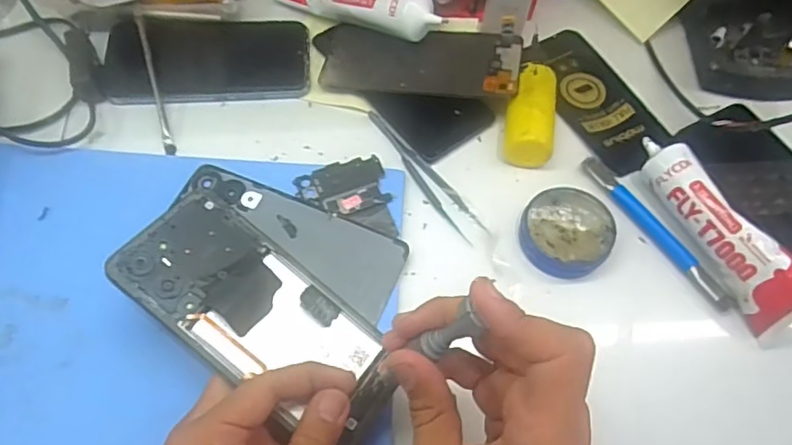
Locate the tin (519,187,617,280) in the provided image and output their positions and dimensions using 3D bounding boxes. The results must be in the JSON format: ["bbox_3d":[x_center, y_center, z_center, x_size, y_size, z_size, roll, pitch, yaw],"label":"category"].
[{"bbox_3d":[0.120,0.006,0.403,0.061,0.018,0.067,1,63,-3],"label":"tin"}]

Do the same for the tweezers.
[{"bbox_3d":[0.020,-0.038,0.429,0.017,0.004,0.132,-31,69,-18],"label":"tweezers"}]

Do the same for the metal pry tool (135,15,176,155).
[{"bbox_3d":[-0.184,-0.107,0.438,0.008,0.009,0.119,-14,80,-11],"label":"metal pry tool"}]

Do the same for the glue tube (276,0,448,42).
[{"bbox_3d":[-0.032,-0.183,0.474,0.151,0.033,0.042,27,63,29],"label":"glue tube"}]

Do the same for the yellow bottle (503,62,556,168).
[{"bbox_3d":[0.104,-0.079,0.439,0.038,0.036,0.086,15,63,4],"label":"yellow bottle"}]

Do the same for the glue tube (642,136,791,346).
[{"bbox_3d":[0.219,0.004,0.394,0.029,0.053,0.149,-6,53,-45],"label":"glue tube"}]

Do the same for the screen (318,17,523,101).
[{"bbox_3d":[0.020,-0.132,0.458,0.154,0.010,0.068,6,67,9],"label":"screen"}]

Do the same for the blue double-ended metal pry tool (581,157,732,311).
[{"bbox_3d":[0.186,0.004,0.413,0.014,0.012,0.139,-31,69,-17],"label":"blue double-ended metal pry tool"}]

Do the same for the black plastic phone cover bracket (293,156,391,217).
[{"bbox_3d":[-0.038,-0.026,0.412,0.062,0.004,0.043,-14,61,-8],"label":"black plastic phone cover bracket"}]

